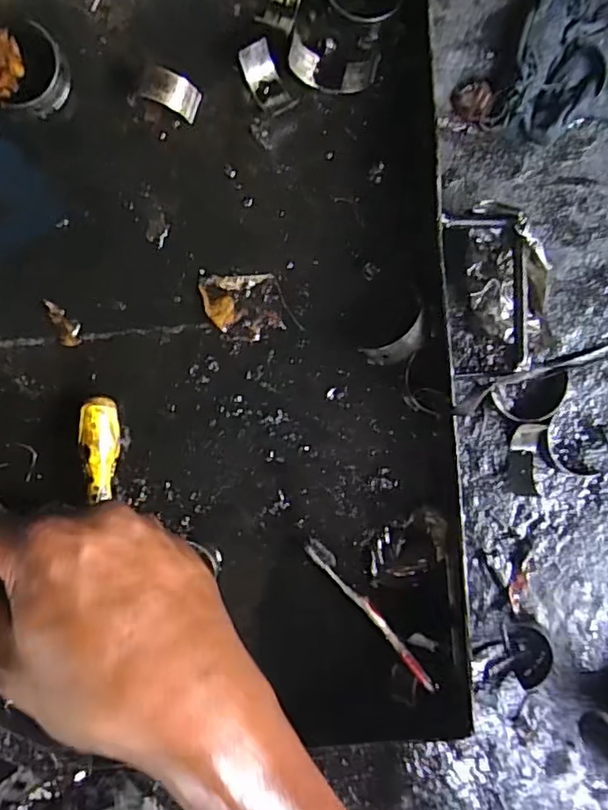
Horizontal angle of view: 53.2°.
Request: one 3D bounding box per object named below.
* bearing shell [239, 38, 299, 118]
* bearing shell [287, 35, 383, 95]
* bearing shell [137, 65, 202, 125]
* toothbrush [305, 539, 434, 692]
[{"bbox_3d":[-0.030,-0.263,0.495,0.027,0.025,0.057,-26,93,0],"label":"bearing shell"},{"bbox_3d":[0.024,-0.275,0.495,0.072,0.021,0.029,11,92,-2],"label":"bearing shell"},{"bbox_3d":[-0.109,-0.257,0.498,0.045,0.024,0.029,21,92,-2],"label":"bearing shell"},{"bbox_3d":[0.059,0.184,0.533,0.013,0.015,0.169,-40,93,1],"label":"toothbrush"}]

